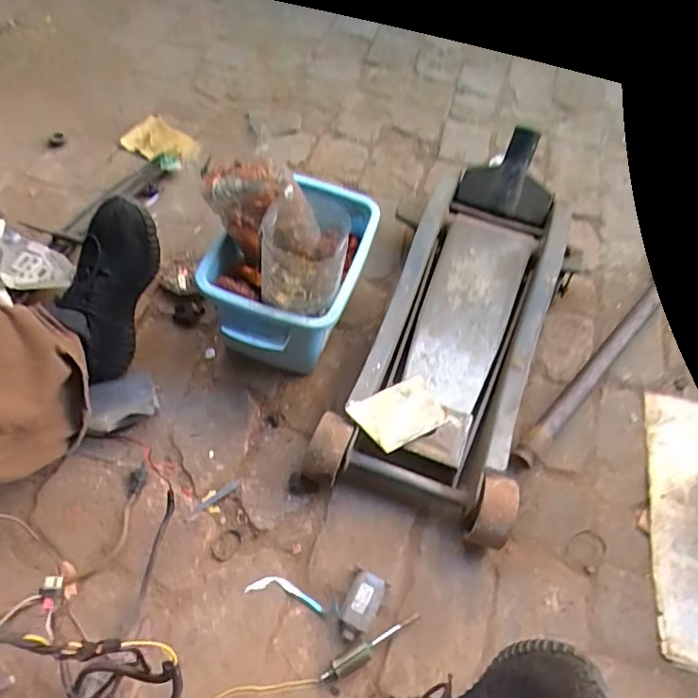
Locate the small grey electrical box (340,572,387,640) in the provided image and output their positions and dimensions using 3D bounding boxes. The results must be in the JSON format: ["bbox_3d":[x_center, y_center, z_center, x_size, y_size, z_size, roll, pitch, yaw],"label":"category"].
[{"bbox_3d":[0.013,0.296,0.617,0.040,0.022,0.071,17,70,22],"label":"small grey electrical box"}]

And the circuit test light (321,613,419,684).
[{"bbox_3d":[0.025,0.338,0.608,0.126,0.014,0.019,-26,63,-19],"label":"circuit test light"}]

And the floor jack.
[{"bbox_3d":[0.173,-0.039,0.777,0.245,0.169,0.558,21,59,9],"label":"floor jack"}]

